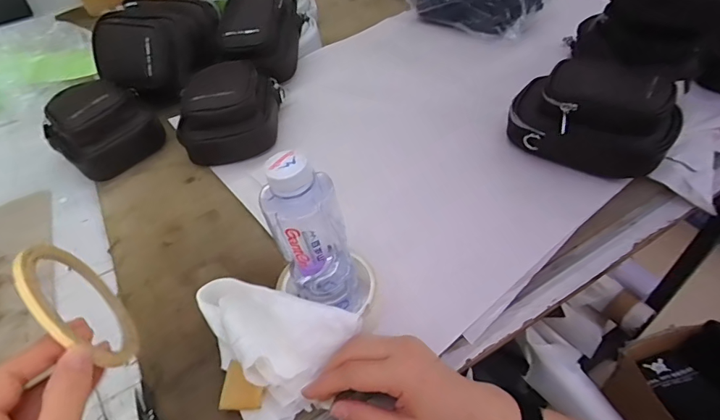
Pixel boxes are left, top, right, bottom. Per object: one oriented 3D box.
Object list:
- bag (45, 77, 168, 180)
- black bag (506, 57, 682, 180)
[{"bbox_3d":[-0.373,-0.123,0.615,0.118,0.092,0.121,29,56,29],"label":"bag"},{"bbox_3d":[0.281,-0.119,0.518,0.176,0.094,0.110,26,54,27],"label":"black bag"}]

